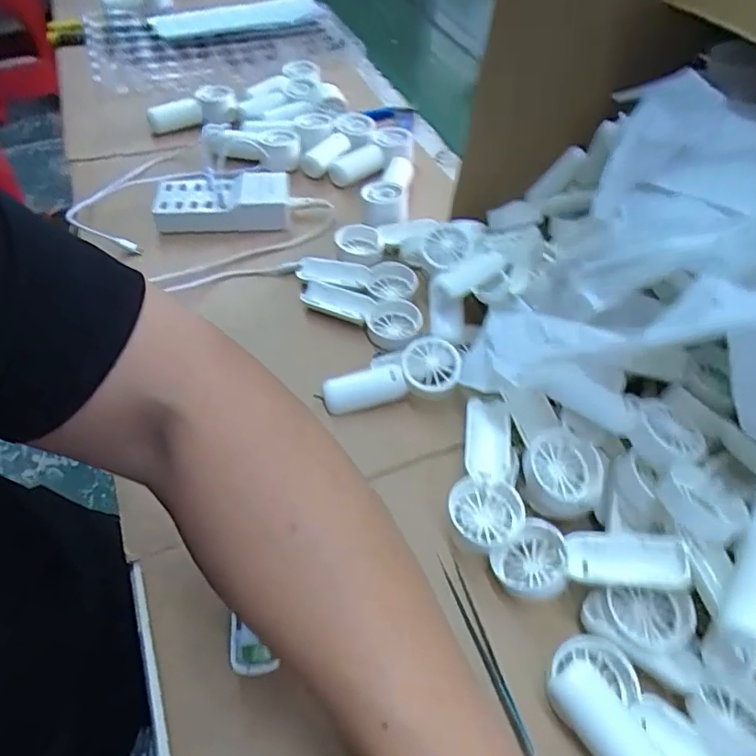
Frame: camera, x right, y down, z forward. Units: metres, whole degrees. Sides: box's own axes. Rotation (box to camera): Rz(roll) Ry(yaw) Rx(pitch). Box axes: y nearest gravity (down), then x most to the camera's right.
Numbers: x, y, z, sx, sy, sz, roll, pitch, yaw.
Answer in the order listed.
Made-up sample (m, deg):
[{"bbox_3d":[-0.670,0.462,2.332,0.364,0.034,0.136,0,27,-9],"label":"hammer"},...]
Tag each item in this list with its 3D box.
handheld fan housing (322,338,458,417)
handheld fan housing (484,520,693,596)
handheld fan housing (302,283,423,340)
[{"bbox_3d":[0.012,0.003,0.440,0.110,0.023,0.044,-19,52,5],"label":"handheld fan housing"},{"bbox_3d":[0.127,0.108,0.337,0.106,0.031,0.045,-8,46,26],"label":"handheld fan housing"},{"bbox_3d":[-0.017,-0.058,0.496,0.112,0.021,0.040,15,52,9],"label":"handheld fan housing"}]

